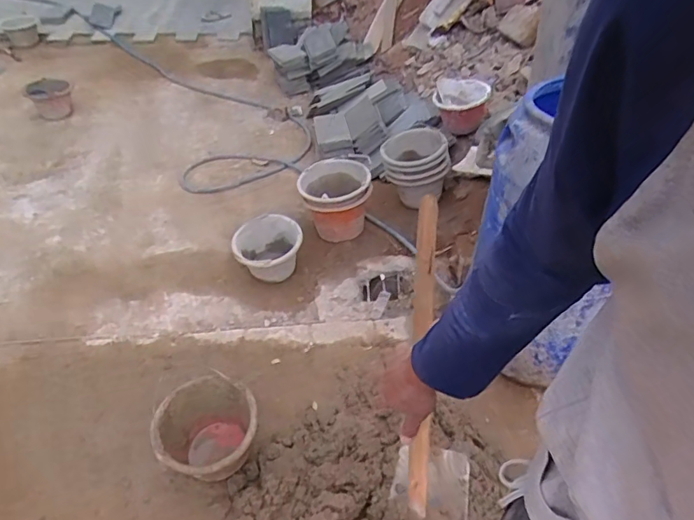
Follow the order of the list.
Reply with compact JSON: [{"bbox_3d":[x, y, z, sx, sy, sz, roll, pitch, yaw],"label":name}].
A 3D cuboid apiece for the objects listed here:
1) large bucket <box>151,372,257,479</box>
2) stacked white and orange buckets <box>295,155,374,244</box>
[{"bbox_3d":[-0.340,0.441,1.252,0.241,0.171,0.248,1,43,-1],"label":"large bucket"},{"bbox_3d":[-0.040,-0.237,1.982,0.260,0.290,0.284,-1,41,1],"label":"stacked white and orange buckets"}]

